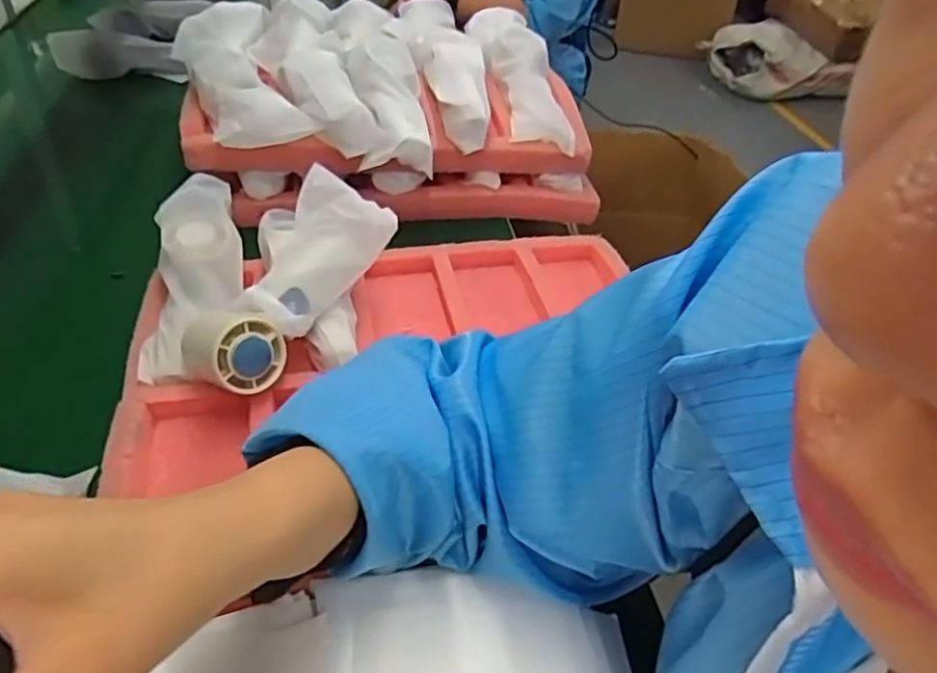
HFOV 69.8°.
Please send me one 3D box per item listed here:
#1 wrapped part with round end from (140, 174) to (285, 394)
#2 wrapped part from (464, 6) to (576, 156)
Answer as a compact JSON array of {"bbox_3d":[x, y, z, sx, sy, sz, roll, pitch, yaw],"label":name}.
[{"bbox_3d":[-0.213,-0.045,0.521,0.094,0.056,0.220,-13,56,-20],"label":"wrapped part with round end"},{"bbox_3d":[0.065,-0.295,0.783,0.092,0.046,0.206,-14,72,-20],"label":"wrapped part"}]

